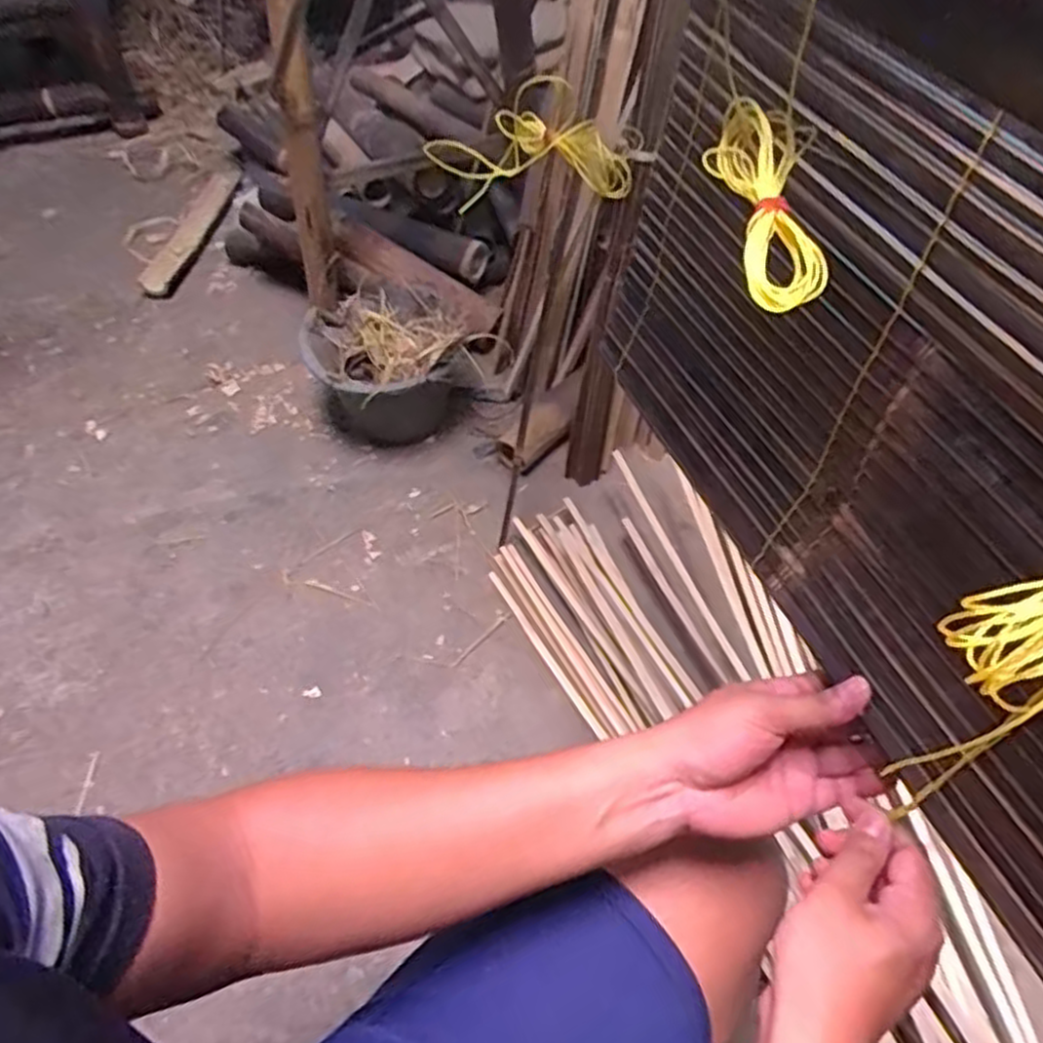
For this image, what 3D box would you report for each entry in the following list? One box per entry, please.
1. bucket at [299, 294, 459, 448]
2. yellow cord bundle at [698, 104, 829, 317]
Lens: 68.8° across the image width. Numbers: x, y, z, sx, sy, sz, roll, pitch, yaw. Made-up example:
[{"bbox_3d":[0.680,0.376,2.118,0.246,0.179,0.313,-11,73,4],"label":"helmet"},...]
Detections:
[{"bbox_3d":[-0.226,-0.232,1.269,0.218,0.222,0.231,0,53,0],"label":"bucket"},{"bbox_3d":[0.092,-0.122,0.285,0.025,0.029,0.095,-4,66,-4],"label":"yellow cord bundle"}]

